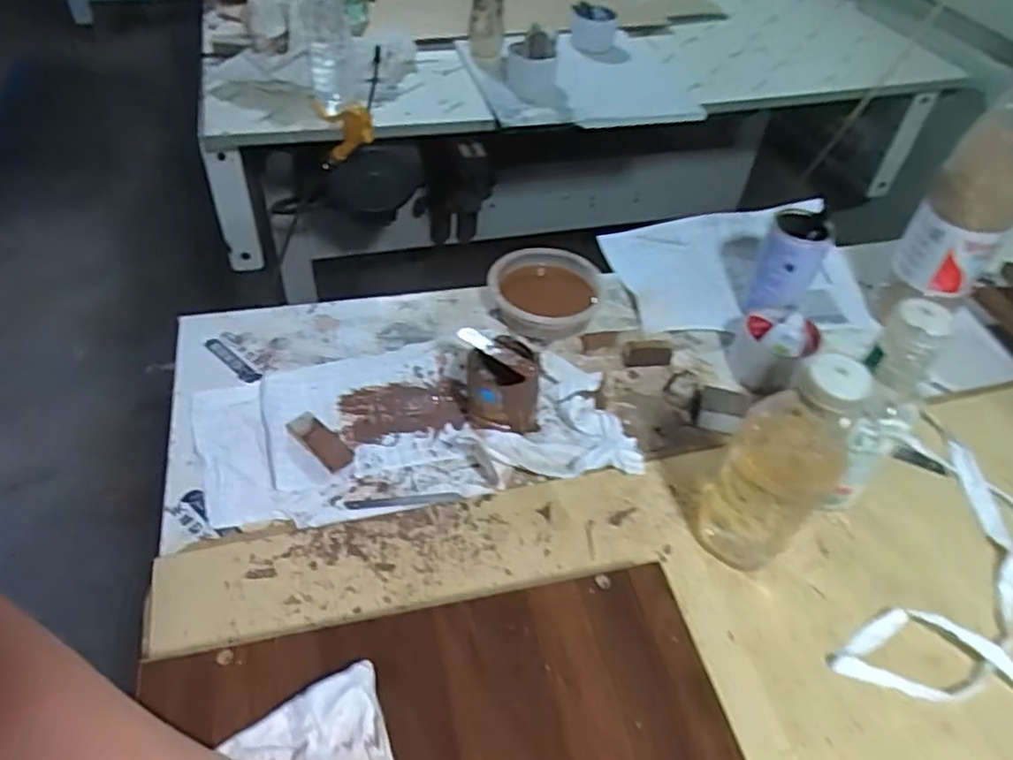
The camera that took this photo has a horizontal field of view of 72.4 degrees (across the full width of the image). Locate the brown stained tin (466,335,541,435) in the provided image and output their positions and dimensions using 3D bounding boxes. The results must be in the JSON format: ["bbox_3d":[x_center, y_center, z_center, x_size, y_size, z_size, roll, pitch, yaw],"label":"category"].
[{"bbox_3d":[-0.002,0.008,0.640,0.066,0.077,0.066,2,46,-2],"label":"brown stained tin"}]

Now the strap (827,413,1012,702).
[{"bbox_3d":[0.400,0.163,0.556,0.201,0.011,0.280,26,50,19],"label":"strap"}]

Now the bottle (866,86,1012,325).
[{"bbox_3d":[0.481,-0.181,0.713,0.090,0.282,0.083,30,51,23],"label":"bottle"}]

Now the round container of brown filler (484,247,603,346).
[{"bbox_3d":[0.043,-0.097,0.779,0.120,0.042,0.116,2,46,-2],"label":"round container of brown filler"}]

